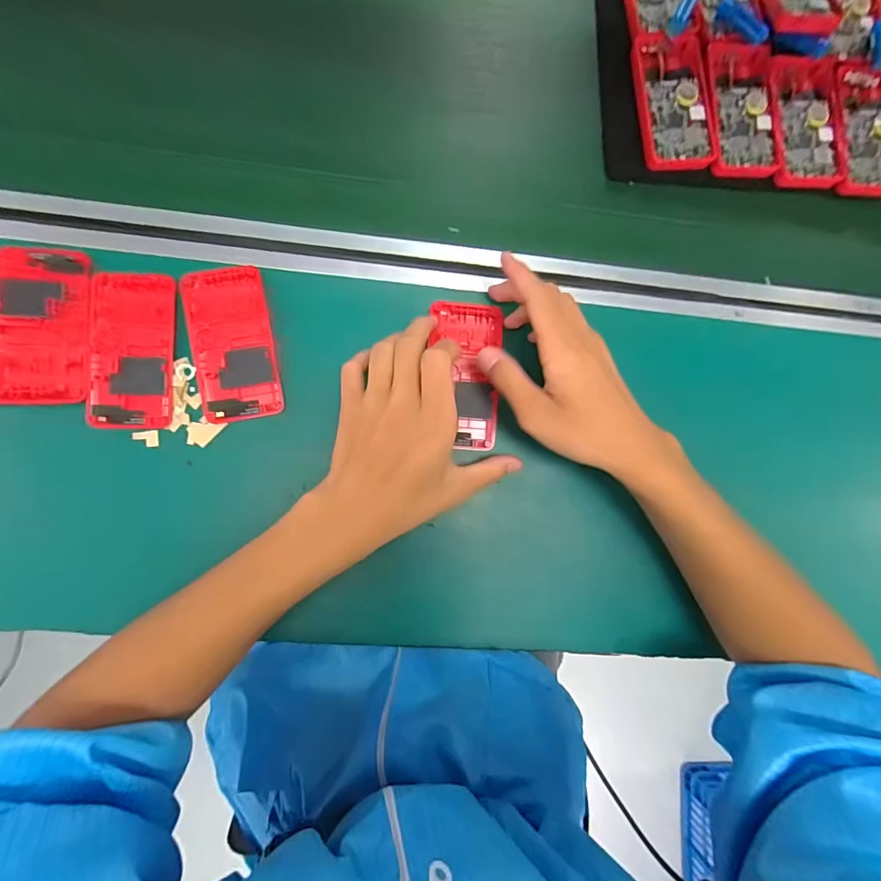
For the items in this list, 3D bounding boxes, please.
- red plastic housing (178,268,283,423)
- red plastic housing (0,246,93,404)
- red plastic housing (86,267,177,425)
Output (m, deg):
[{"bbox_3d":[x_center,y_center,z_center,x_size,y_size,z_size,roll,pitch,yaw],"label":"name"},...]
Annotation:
[{"bbox_3d":[-0.166,-0.077,0.351,0.064,0.006,0.119,-10,88,-5],"label":"red plastic housing"},{"bbox_3d":[-0.305,-0.089,0.335,0.063,0.011,0.121,-2,87,-5],"label":"red plastic housing"},{"bbox_3d":[-0.242,-0.070,0.345,0.060,0.006,0.121,1,87,-5],"label":"red plastic housing"}]

